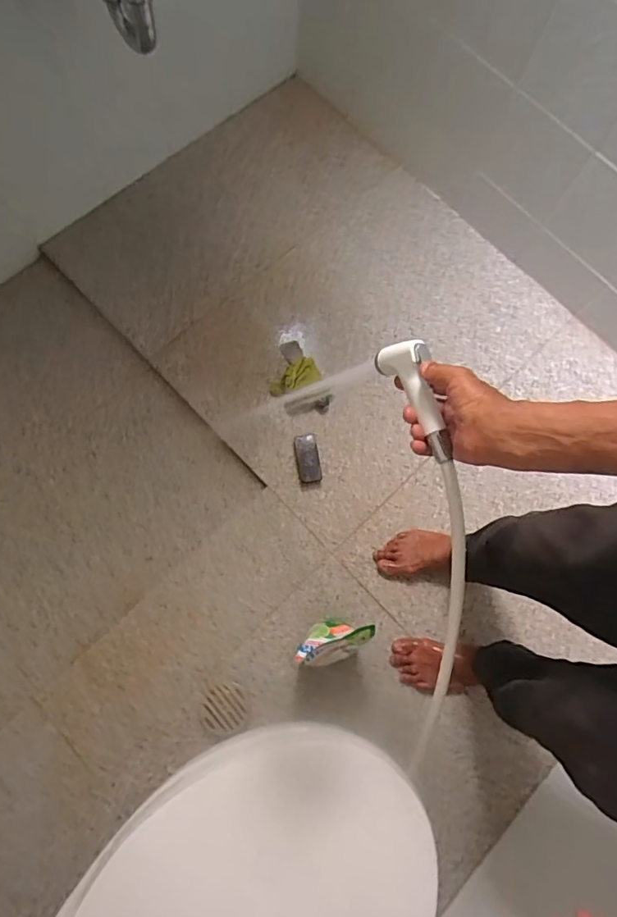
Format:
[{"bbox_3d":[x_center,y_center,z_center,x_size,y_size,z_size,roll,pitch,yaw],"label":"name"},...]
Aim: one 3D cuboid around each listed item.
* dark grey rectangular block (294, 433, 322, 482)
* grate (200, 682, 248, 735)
[{"bbox_3d":[-0.002,-0.003,1.131,0.051,0.032,0.113,-8,74,-4],"label":"dark grey rectangular block"},{"bbox_3d":[-0.165,0.484,0.990,0.089,0.011,0.086,1,74,-2],"label":"grate"}]

